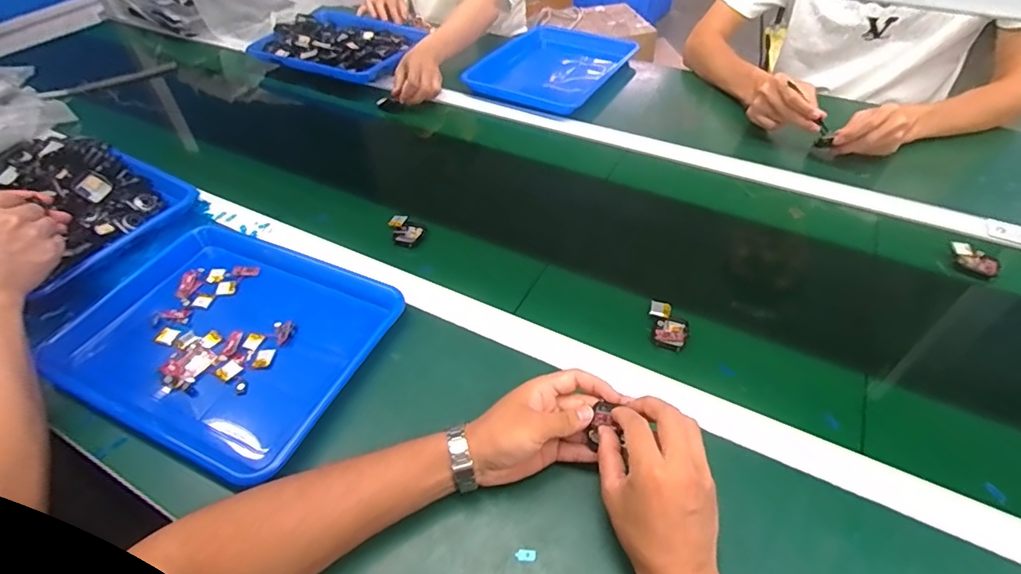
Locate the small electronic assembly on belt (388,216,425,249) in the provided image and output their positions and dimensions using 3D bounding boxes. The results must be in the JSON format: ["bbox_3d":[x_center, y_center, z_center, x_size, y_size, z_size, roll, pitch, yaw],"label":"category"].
[{"bbox_3d":[-0.143,-0.078,0.695,0.049,0.016,0.038,26,54,24],"label":"small electronic assembly on belt"}]

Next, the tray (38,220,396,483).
[{"bbox_3d":[-0.311,0.053,0.573,0.335,0.031,0.252,18,51,18],"label":"tray"}]

